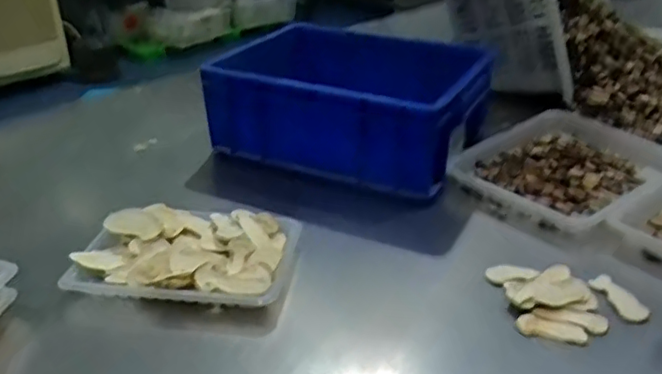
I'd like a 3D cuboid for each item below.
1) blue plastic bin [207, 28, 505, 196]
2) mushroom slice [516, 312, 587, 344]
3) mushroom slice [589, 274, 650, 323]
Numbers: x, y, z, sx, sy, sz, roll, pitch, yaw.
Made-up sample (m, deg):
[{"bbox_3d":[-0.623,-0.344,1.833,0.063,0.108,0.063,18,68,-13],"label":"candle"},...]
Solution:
[{"bbox_3d":[0.041,-0.124,0.876,0.326,0.128,0.263,11,29,19],"label":"blue plastic bin"},{"bbox_3d":[0.196,0.126,0.550,0.058,0.004,0.023,11,47,22],"label":"mushroom slice"},{"bbox_3d":[0.273,0.106,0.588,0.025,0.014,0.064,-10,29,-21],"label":"mushroom slice"}]

